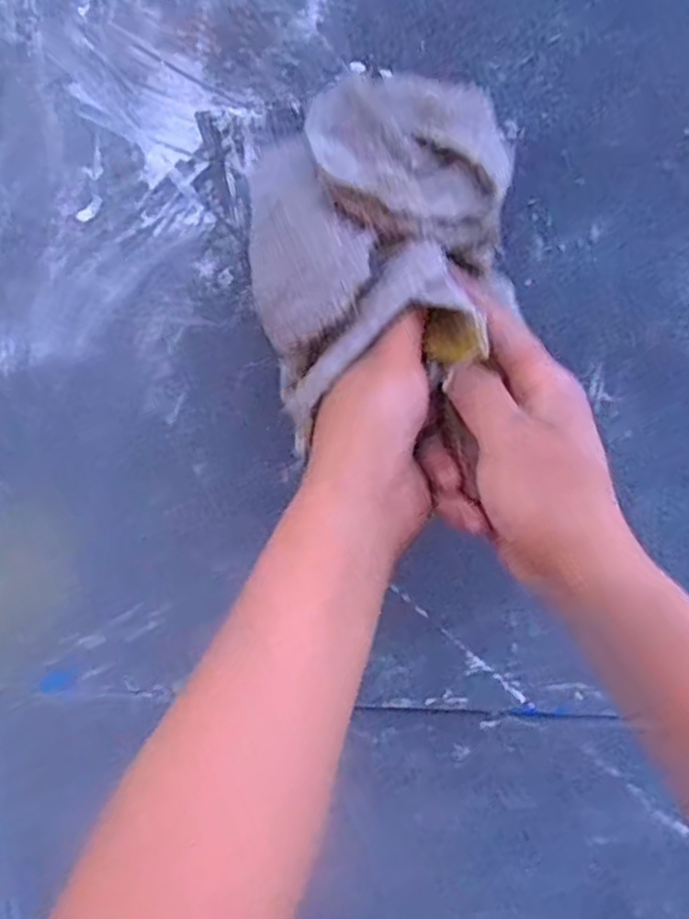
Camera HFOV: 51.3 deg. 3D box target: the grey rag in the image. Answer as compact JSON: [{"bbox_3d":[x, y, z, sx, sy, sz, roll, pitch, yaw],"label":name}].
[{"bbox_3d":[0.020,-0.109,0.347,0.099,0.141,0.117,15,23,24],"label":"grey rag"}]

